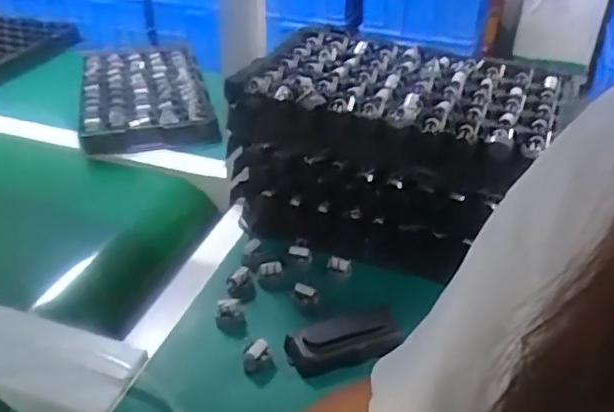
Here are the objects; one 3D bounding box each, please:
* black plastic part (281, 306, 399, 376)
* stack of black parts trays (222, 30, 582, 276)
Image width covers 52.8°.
[{"bbox_3d":[0.035,0.127,0.587,0.104,0.027,0.054,-15,37,-23],"label":"black plastic part"},{"bbox_3d":[0.102,-0.061,0.711,0.339,0.175,0.209,16,36,20],"label":"stack of black parts trays"}]

